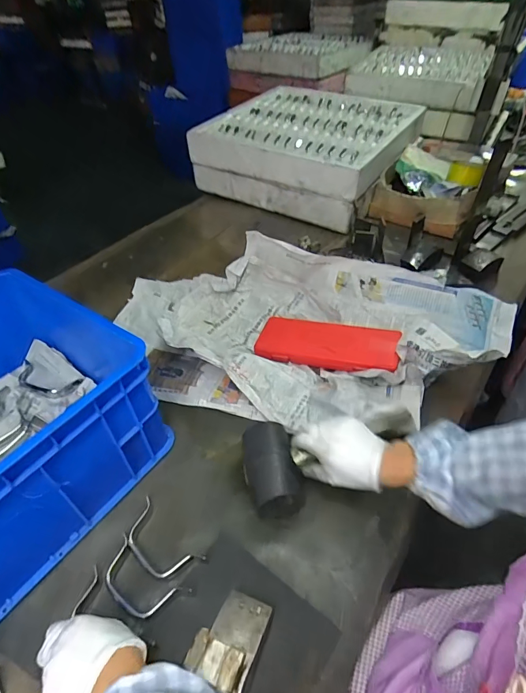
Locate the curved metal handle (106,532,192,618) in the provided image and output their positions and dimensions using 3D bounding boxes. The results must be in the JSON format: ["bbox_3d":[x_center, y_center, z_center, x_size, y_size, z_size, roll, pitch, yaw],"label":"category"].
[{"bbox_3d":[-0.148,0.281,0.476,0.114,0.017,0.056,25,51,25],"label":"curved metal handle"}]

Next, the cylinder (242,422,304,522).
[{"bbox_3d":[0.011,0.170,0.552,0.065,0.072,0.119,-13,46,-10],"label":"cylinder"}]

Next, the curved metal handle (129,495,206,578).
[{"bbox_3d":[-0.134,0.252,0.509,0.118,0.011,0.057,31,54,28],"label":"curved metal handle"}]

